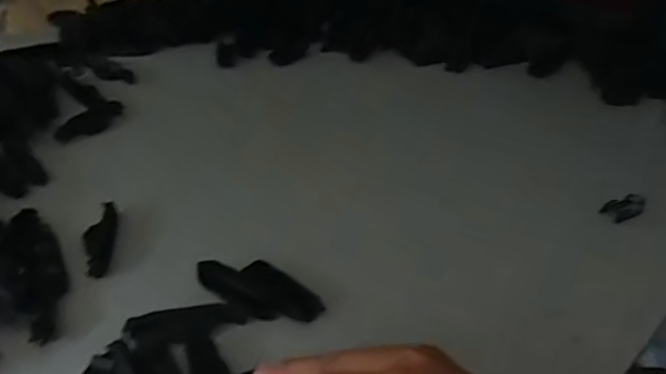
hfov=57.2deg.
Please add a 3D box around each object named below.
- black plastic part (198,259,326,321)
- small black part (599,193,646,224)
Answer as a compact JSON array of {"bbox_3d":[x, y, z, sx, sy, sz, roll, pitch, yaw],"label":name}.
[{"bbox_3d":[-0.052,0.071,0.431,0.088,0.018,0.042,20,37,21],"label":"black plastic part"},{"bbox_3d":[0.264,0.018,0.557,0.038,0.020,0.019,-13,38,-25],"label":"small black part"}]

